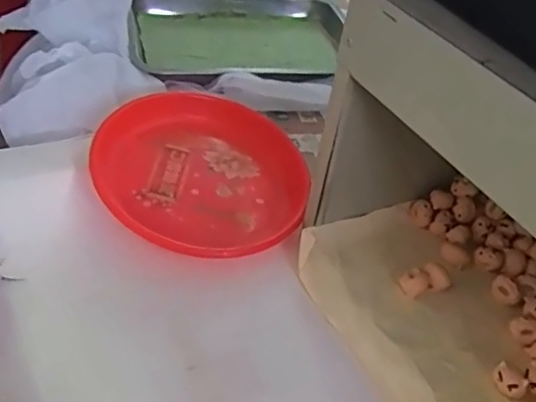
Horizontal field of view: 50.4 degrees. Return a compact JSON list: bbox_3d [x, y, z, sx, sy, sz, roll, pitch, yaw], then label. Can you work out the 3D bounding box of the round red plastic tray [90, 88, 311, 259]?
[{"bbox_3d":[-0.072,-0.034,0.651,0.232,0.071,0.252,8,43,-1],"label":"round red plastic tray"}]

